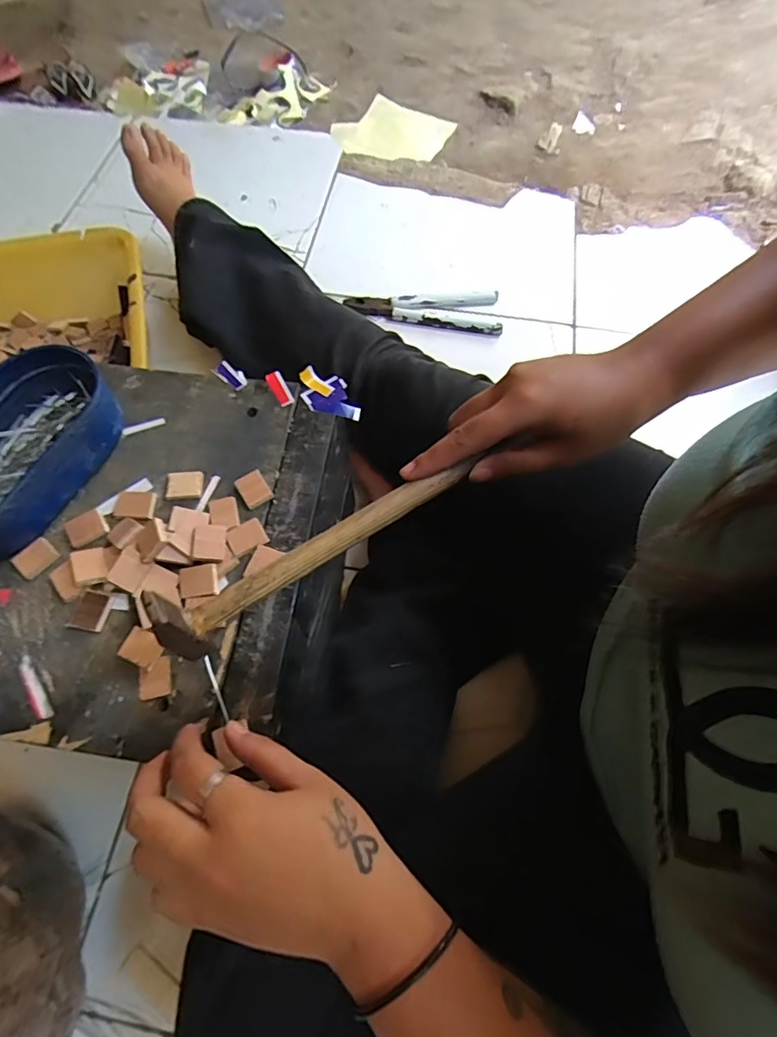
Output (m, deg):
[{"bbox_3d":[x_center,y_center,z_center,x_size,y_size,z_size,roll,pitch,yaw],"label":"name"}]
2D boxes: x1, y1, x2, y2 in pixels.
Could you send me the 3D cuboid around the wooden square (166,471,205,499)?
[{"bbox_3d":[-0.146,-0.025,0.358,0.026,0.004,0.022,-2,65,0],"label":"wooden square"}]

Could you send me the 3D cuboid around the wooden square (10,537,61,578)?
[{"bbox_3d":[-0.243,0.027,0.343,0.022,0.004,0.025,37,71,16],"label":"wooden square"}]

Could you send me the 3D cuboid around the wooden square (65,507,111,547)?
[{"bbox_3d":[-0.210,0.006,0.346,0.025,0.004,0.022,-28,68,-11],"label":"wooden square"}]

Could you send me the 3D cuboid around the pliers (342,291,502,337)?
[{"bbox_3d":[0.051,-0.303,0.709,0.215,0.021,0.071,7,66,4],"label":"pliers"}]

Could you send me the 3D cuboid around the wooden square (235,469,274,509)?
[{"bbox_3d":[-0.096,-0.021,0.356,0.020,0.005,0.025,-29,68,-12],"label":"wooden square"}]

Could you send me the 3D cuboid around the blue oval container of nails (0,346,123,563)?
[{"bbox_3d":[-0.254,-0.047,0.343,0.095,0.042,0.156,21,67,10],"label":"blue oval container of nails"}]

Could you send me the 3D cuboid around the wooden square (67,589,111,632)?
[{"bbox_3d":[-0.192,0.059,0.322,0.020,0.006,0.025,10,66,6],"label":"wooden square"}]

